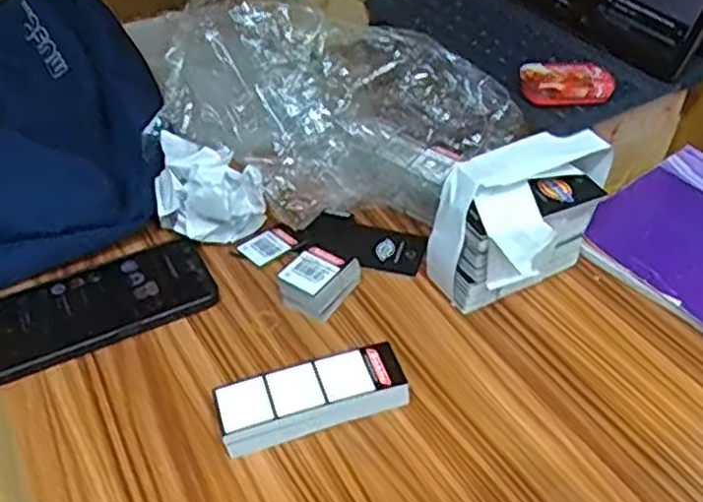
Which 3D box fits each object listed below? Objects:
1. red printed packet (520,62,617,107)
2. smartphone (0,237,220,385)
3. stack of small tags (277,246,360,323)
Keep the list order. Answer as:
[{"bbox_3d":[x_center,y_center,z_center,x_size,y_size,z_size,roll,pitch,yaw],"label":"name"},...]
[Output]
[{"bbox_3d":[0.164,-0.126,0.551,0.069,0.022,0.034,-2,42,-1],"label":"red printed packet"},{"bbox_3d":[-0.191,0.040,0.543,0.168,0.013,0.083,-21,46,-20],"label":"smartphone"},{"bbox_3d":[-0.026,0.022,0.545,0.042,0.033,0.049,25,48,26],"label":"stack of small tags"}]

